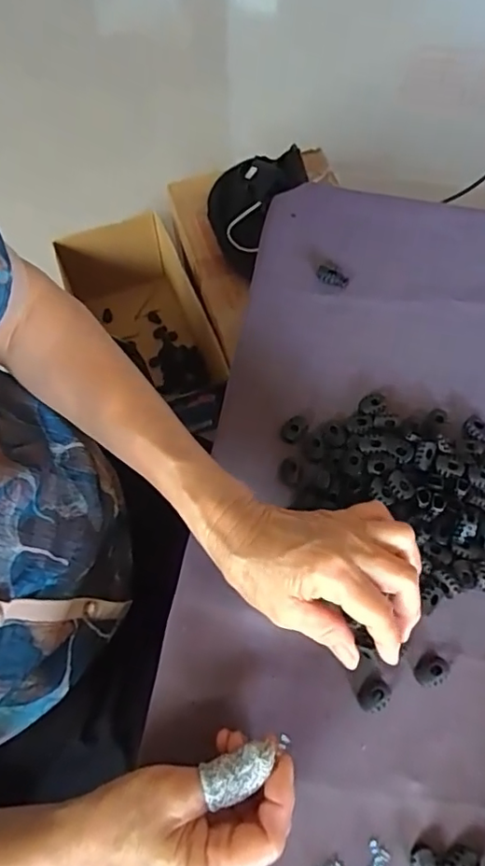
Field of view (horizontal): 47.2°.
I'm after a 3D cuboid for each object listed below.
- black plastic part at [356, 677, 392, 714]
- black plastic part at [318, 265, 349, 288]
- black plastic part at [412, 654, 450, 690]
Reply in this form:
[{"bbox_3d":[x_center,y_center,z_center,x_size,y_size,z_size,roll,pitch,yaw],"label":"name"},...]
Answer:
[{"bbox_3d":[0.087,0.172,0.362,0.018,0.010,0.022,40,73,16],"label":"black plastic part"},{"bbox_3d":[0.080,-0.139,0.493,0.029,0.006,0.014,17,69,8],"label":"black plastic part"},{"bbox_3d":[0.126,0.158,0.369,0.023,0.007,0.018,-27,70,-10],"label":"black plastic part"}]

